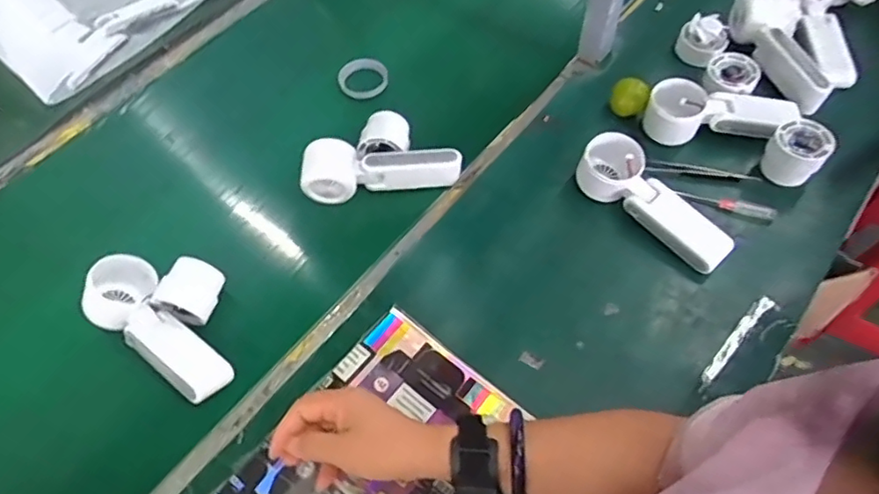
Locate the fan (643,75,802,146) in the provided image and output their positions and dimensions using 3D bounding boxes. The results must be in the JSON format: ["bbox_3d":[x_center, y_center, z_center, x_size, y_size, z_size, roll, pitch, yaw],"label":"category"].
[{"bbox_3d":[0.307,-0.143,0.644,0.158,0.056,0.043,6,59,5],"label":"fan"}]

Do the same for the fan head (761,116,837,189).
[{"bbox_3d":[0.366,-0.099,0.602,0.053,0.052,0.053,-1,58,1],"label":"fan head"}]

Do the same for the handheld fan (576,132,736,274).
[{"bbox_3d":[0.215,-0.049,0.584,0.166,0.050,0.052,39,67,22],"label":"handheld fan"}]

